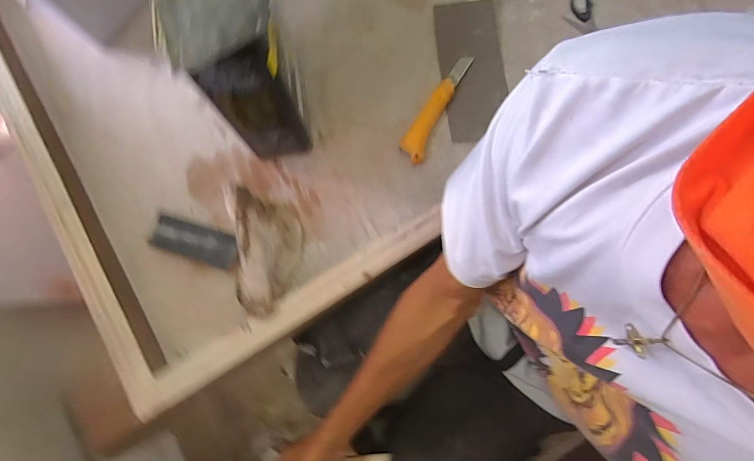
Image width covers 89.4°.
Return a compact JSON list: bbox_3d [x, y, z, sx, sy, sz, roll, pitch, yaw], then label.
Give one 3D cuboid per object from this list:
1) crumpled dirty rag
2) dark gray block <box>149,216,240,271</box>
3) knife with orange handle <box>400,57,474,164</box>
[{"bbox_3d":[-0.147,0.025,0.500,0.084,0.057,0.164,-5,78,0],"label":"crumpled dirty rag"},{"bbox_3d":[-0.247,0.016,0.523,0.112,0.021,0.045,17,79,5],"label":"dark gray block"},{"bbox_3d":[0.089,-0.183,0.551,0.037,0.024,0.184,29,80,7],"label":"knife with orange handle"}]

